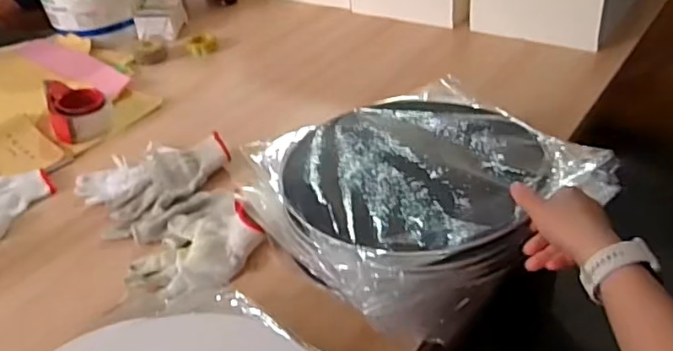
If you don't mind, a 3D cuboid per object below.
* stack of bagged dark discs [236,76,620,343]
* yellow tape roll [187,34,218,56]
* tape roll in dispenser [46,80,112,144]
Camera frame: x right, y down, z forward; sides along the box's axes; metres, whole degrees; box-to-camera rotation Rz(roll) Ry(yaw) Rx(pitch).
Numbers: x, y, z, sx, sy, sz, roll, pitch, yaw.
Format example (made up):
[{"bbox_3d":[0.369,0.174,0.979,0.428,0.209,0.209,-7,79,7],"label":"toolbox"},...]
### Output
[{"bbox_3d":[0.095,0.019,0.716,0.329,0.110,0.304,-25,41,-25],"label":"stack of bagged dark discs"},{"bbox_3d":[-0.292,-0.283,1.301,0.061,0.025,0.060,-14,37,-10],"label":"yellow tape roll"},{"bbox_3d":[-0.453,-0.115,1.047,0.099,0.067,0.103,-4,36,3],"label":"tape roll in dispenser"}]

